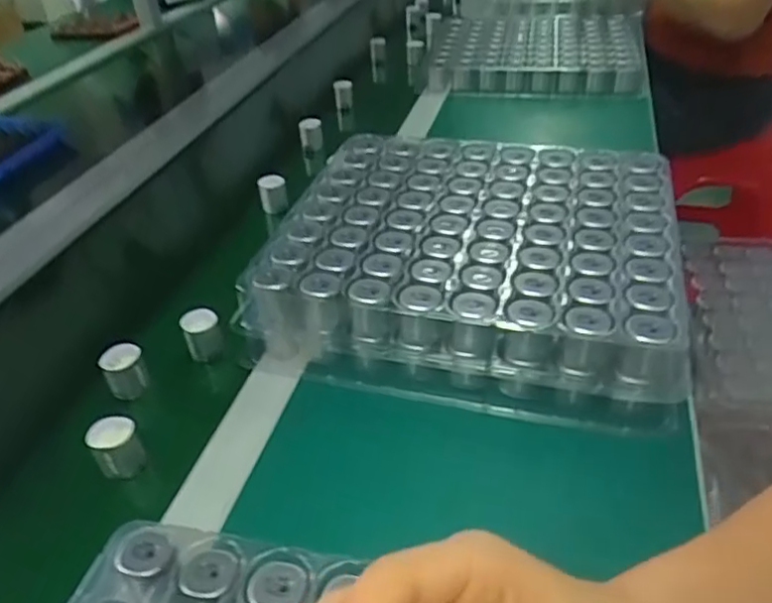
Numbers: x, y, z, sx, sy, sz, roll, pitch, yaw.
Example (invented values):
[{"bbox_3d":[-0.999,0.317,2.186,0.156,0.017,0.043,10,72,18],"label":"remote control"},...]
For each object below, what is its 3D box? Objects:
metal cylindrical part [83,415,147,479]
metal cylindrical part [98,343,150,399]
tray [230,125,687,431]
[{"bbox_3d":[-0.192,0.103,0.460,0.031,0.036,0.027,-25,42,-25],"label":"metal cylindrical part"},{"bbox_3d":[-0.212,0.057,0.525,0.031,0.038,0.025,-20,40,-20],"label":"metal cylindrical part"},{"bbox_3d":[0.078,-0.045,0.586,0.332,0.075,0.309,6,38,14],"label":"tray"}]

